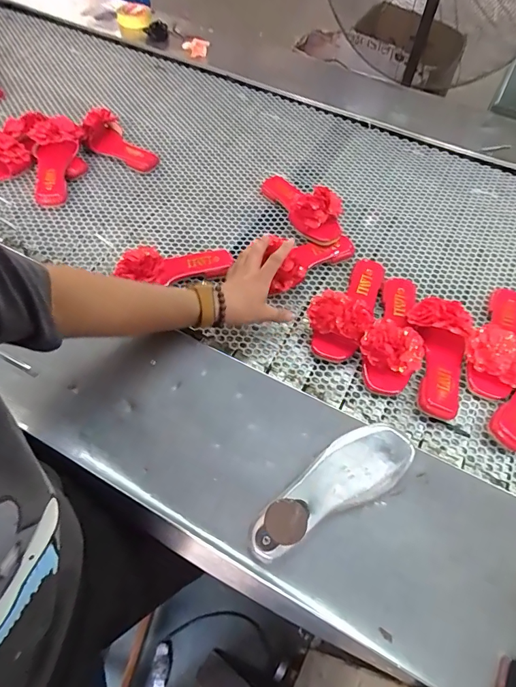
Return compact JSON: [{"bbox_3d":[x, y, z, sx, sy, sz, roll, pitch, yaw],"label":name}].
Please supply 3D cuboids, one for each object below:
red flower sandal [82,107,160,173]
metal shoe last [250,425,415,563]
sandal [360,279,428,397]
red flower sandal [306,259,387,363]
[{"bbox_3d":[-0.322,-0.489,0.986,0.173,0.096,0.107,20,58,9],"label":"red flower sandal"},{"bbox_3d":[0.092,0.174,0.519,0.230,0.097,0.079,-24,61,-18],"label":"metal shoe last"},{"bbox_3d":[0.241,-0.022,0.703,0.098,0.071,0.216,24,58,12],"label":"sandal"},{"bbox_3d":[0.172,-0.075,0.732,0.099,0.070,0.228,34,61,17],"label":"red flower sandal"}]

